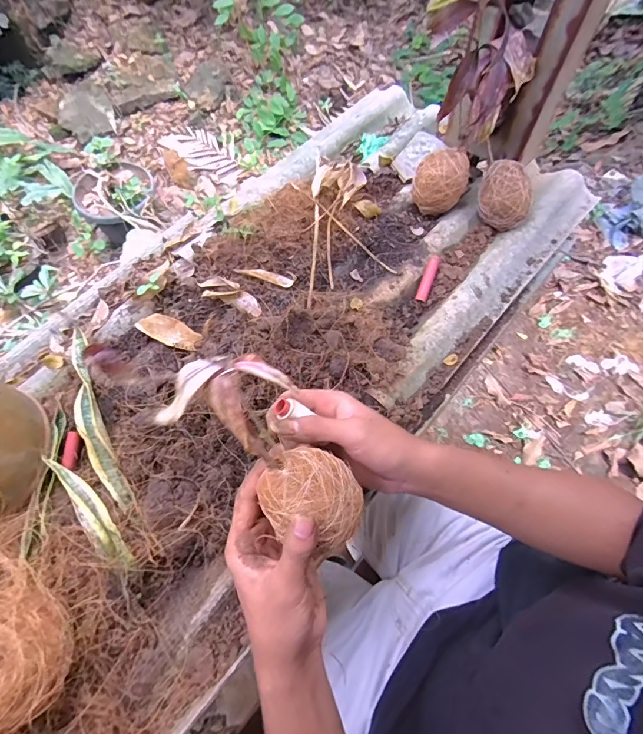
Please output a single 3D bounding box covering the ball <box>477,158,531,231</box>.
[{"bbox_3d":[0.221,-0.208,0.482,0.059,0.053,0.053,18,68,10],"label":"ball"}]

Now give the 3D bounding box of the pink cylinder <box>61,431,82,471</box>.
[{"bbox_3d":[-0.246,0.082,0.395,0.011,0.012,0.039,-12,66,-3],"label":"pink cylinder"}]

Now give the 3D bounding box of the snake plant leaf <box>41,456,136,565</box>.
[{"bbox_3d":[-0.208,0.126,0.357,0.019,0.015,0.124,-41,71,-15],"label":"snake plant leaf"}]

